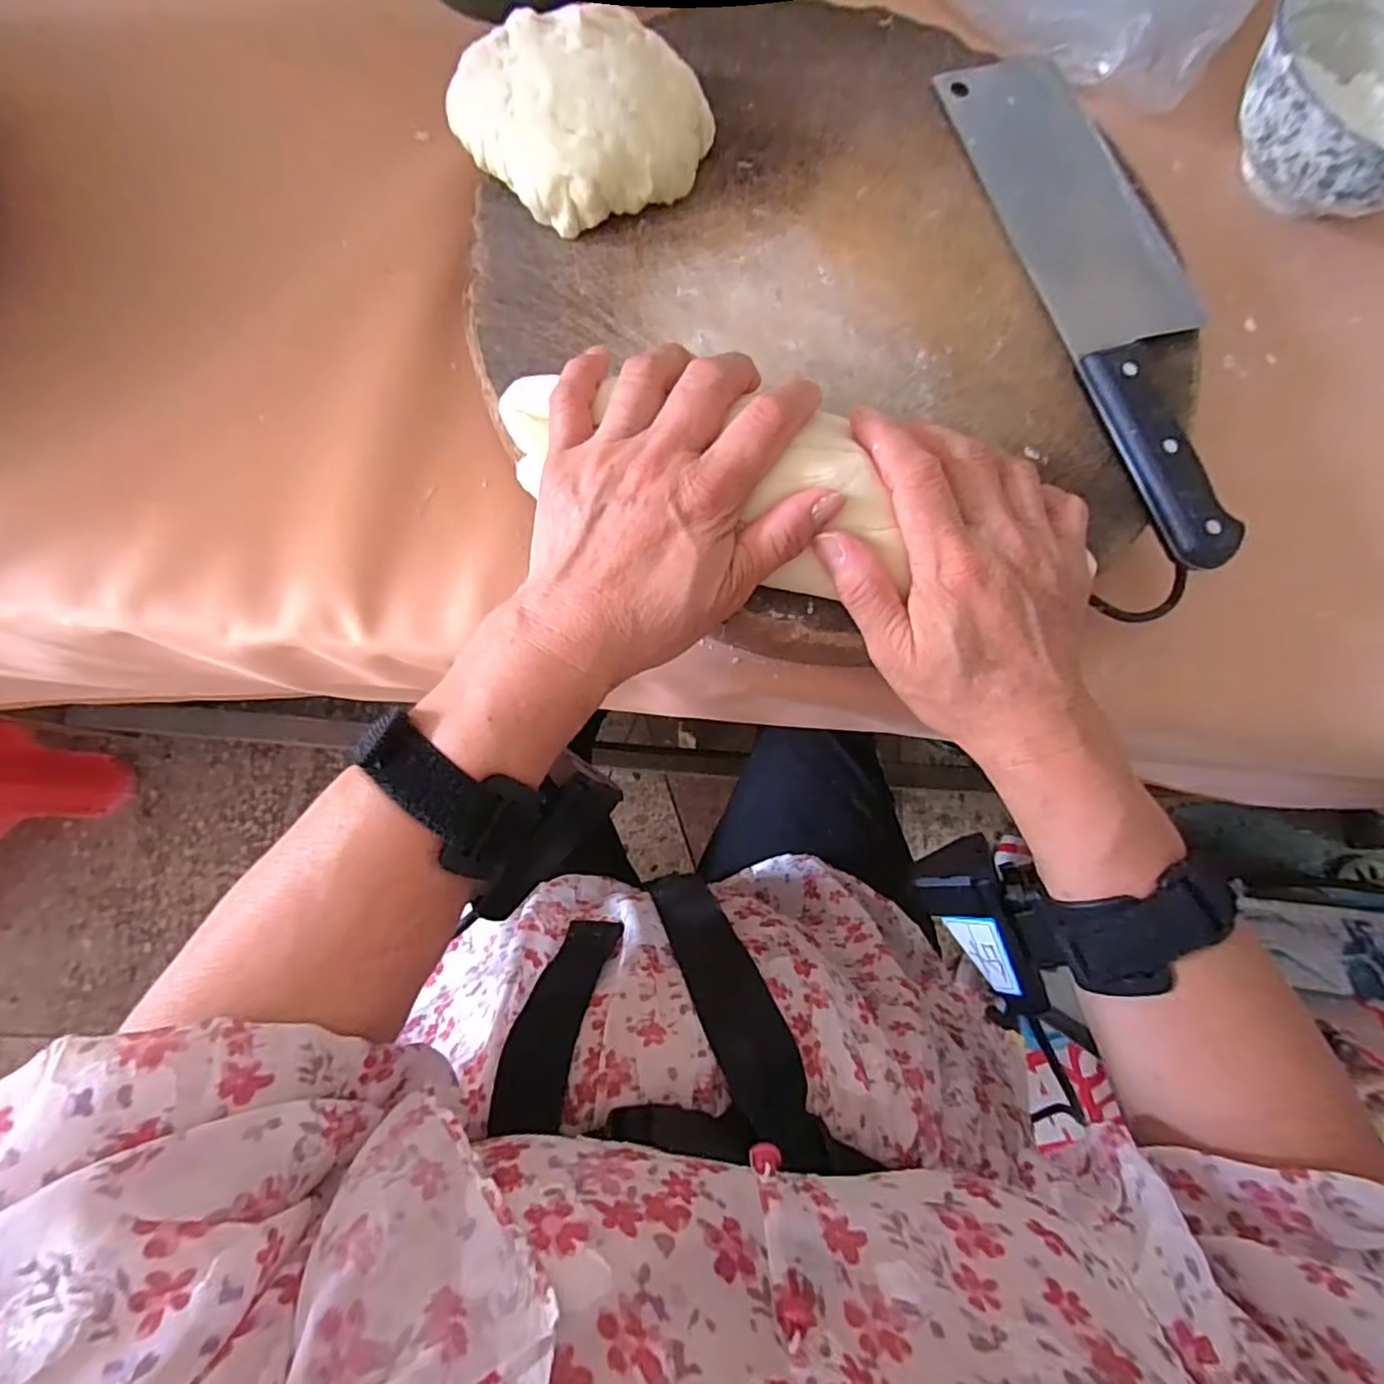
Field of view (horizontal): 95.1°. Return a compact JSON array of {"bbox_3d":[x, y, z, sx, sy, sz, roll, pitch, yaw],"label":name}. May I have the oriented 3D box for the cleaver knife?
[{"bbox_3d":[0.211,-0.204,0.311,0.082,0.030,0.291,-17,83,-4],"label":"cleaver knife"}]

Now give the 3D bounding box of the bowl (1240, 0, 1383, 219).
[{"bbox_3d":[0.386,-0.340,0.372,0.139,0.064,0.139,0,82,-2],"label":"bowl"}]

